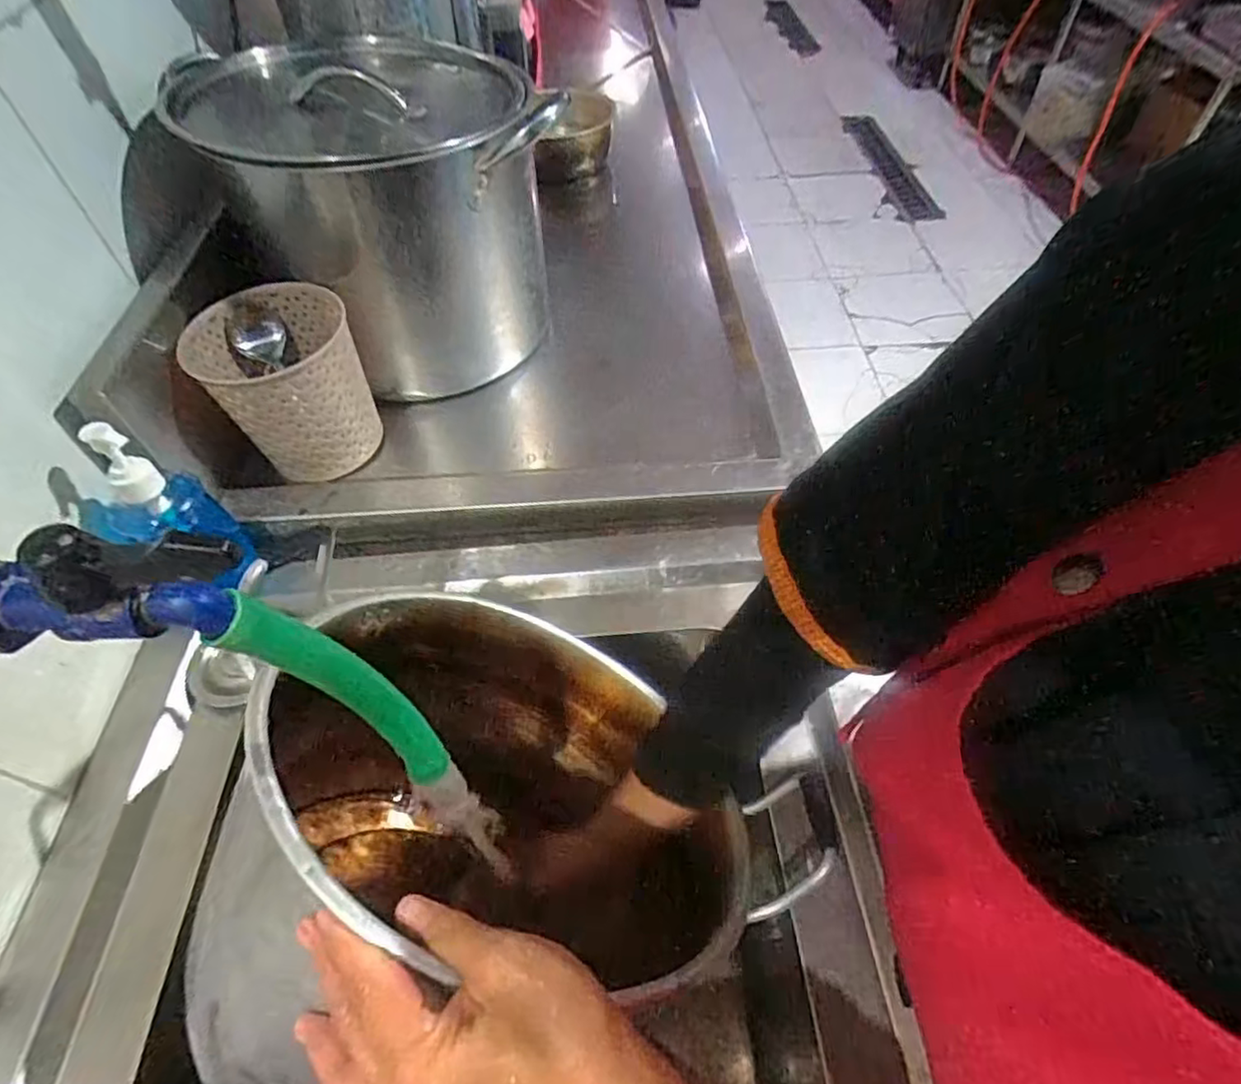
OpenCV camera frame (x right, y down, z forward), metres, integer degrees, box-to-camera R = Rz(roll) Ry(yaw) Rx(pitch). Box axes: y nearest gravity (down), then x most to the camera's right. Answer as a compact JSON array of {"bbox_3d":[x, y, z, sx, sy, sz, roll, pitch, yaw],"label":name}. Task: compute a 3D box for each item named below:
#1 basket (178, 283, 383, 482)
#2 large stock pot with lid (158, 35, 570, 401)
[{"bbox_3d":[-0.310,-0.148,0.613,0.129,0.123,0.133,-19,54,-11],"label":"basket"},{"bbox_3d":[-0.238,-0.352,0.695,0.276,0.254,0.317,-31,57,-19],"label":"large stock pot with lid"}]

